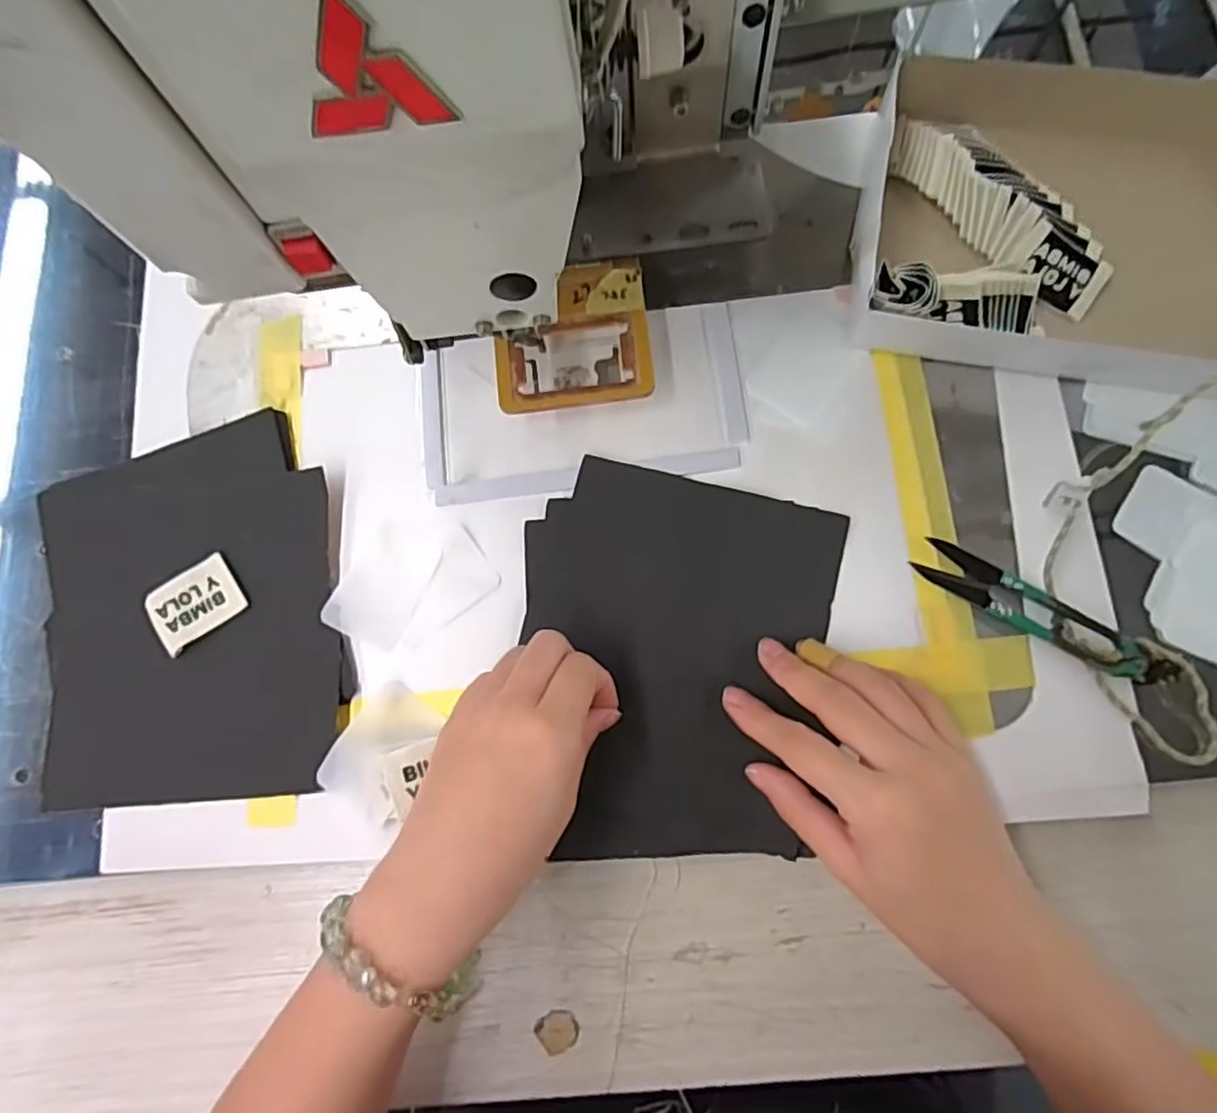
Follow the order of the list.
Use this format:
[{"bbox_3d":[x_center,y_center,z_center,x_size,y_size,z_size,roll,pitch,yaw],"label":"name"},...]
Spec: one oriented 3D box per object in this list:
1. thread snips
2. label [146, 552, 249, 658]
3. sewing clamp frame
[{"bbox_3d":[0.205,0.027,0.310,0.116,0.016,0.023,29,80,9],"label":"thread snips"},{"bbox_3d":[-0.213,0.023,0.339,0.044,0.004,0.034,-34,85,-8],"label":"label"},{"bbox_3d":[-0.019,-0.114,0.343,0.080,0.005,0.077,-6,79,2],"label":"sewing clamp frame"}]

